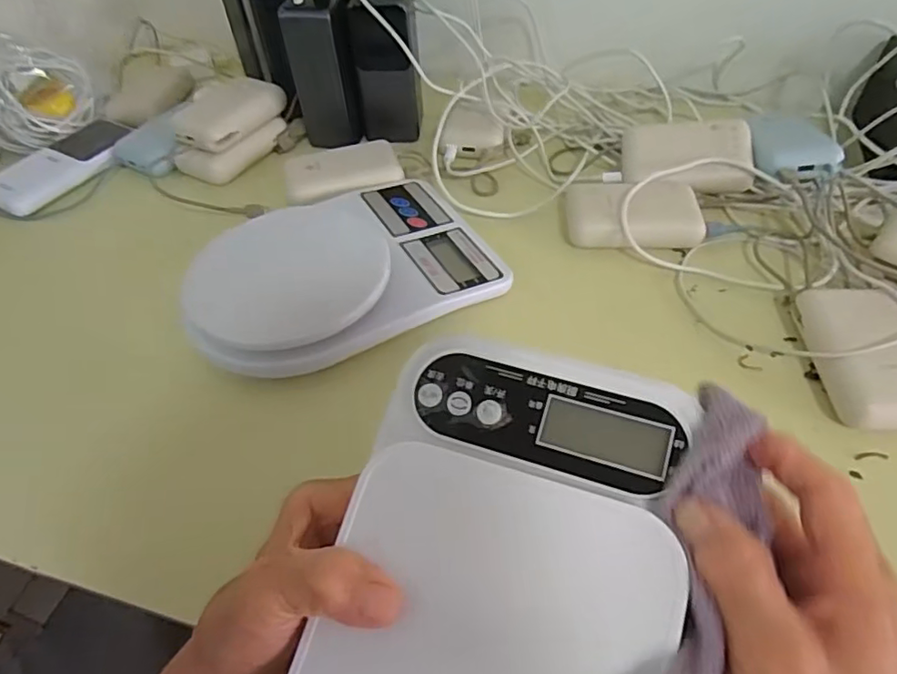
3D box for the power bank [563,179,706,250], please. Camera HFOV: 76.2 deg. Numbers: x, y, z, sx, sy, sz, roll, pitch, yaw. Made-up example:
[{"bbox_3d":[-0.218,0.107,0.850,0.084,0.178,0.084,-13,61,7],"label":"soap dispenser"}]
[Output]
[{"bbox_3d":[0.147,-0.098,0.459,0.103,0.028,0.067,5,49,8],"label":"power bank"}]

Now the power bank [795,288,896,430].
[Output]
[{"bbox_3d":[0.265,0.013,0.360,0.057,0.025,0.100,0,49,4],"label":"power bank"}]

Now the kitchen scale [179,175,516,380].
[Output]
[{"bbox_3d":[-0.080,-0.057,0.426,0.221,0.039,0.153,-27,52,-18],"label":"kitchen scale"}]

